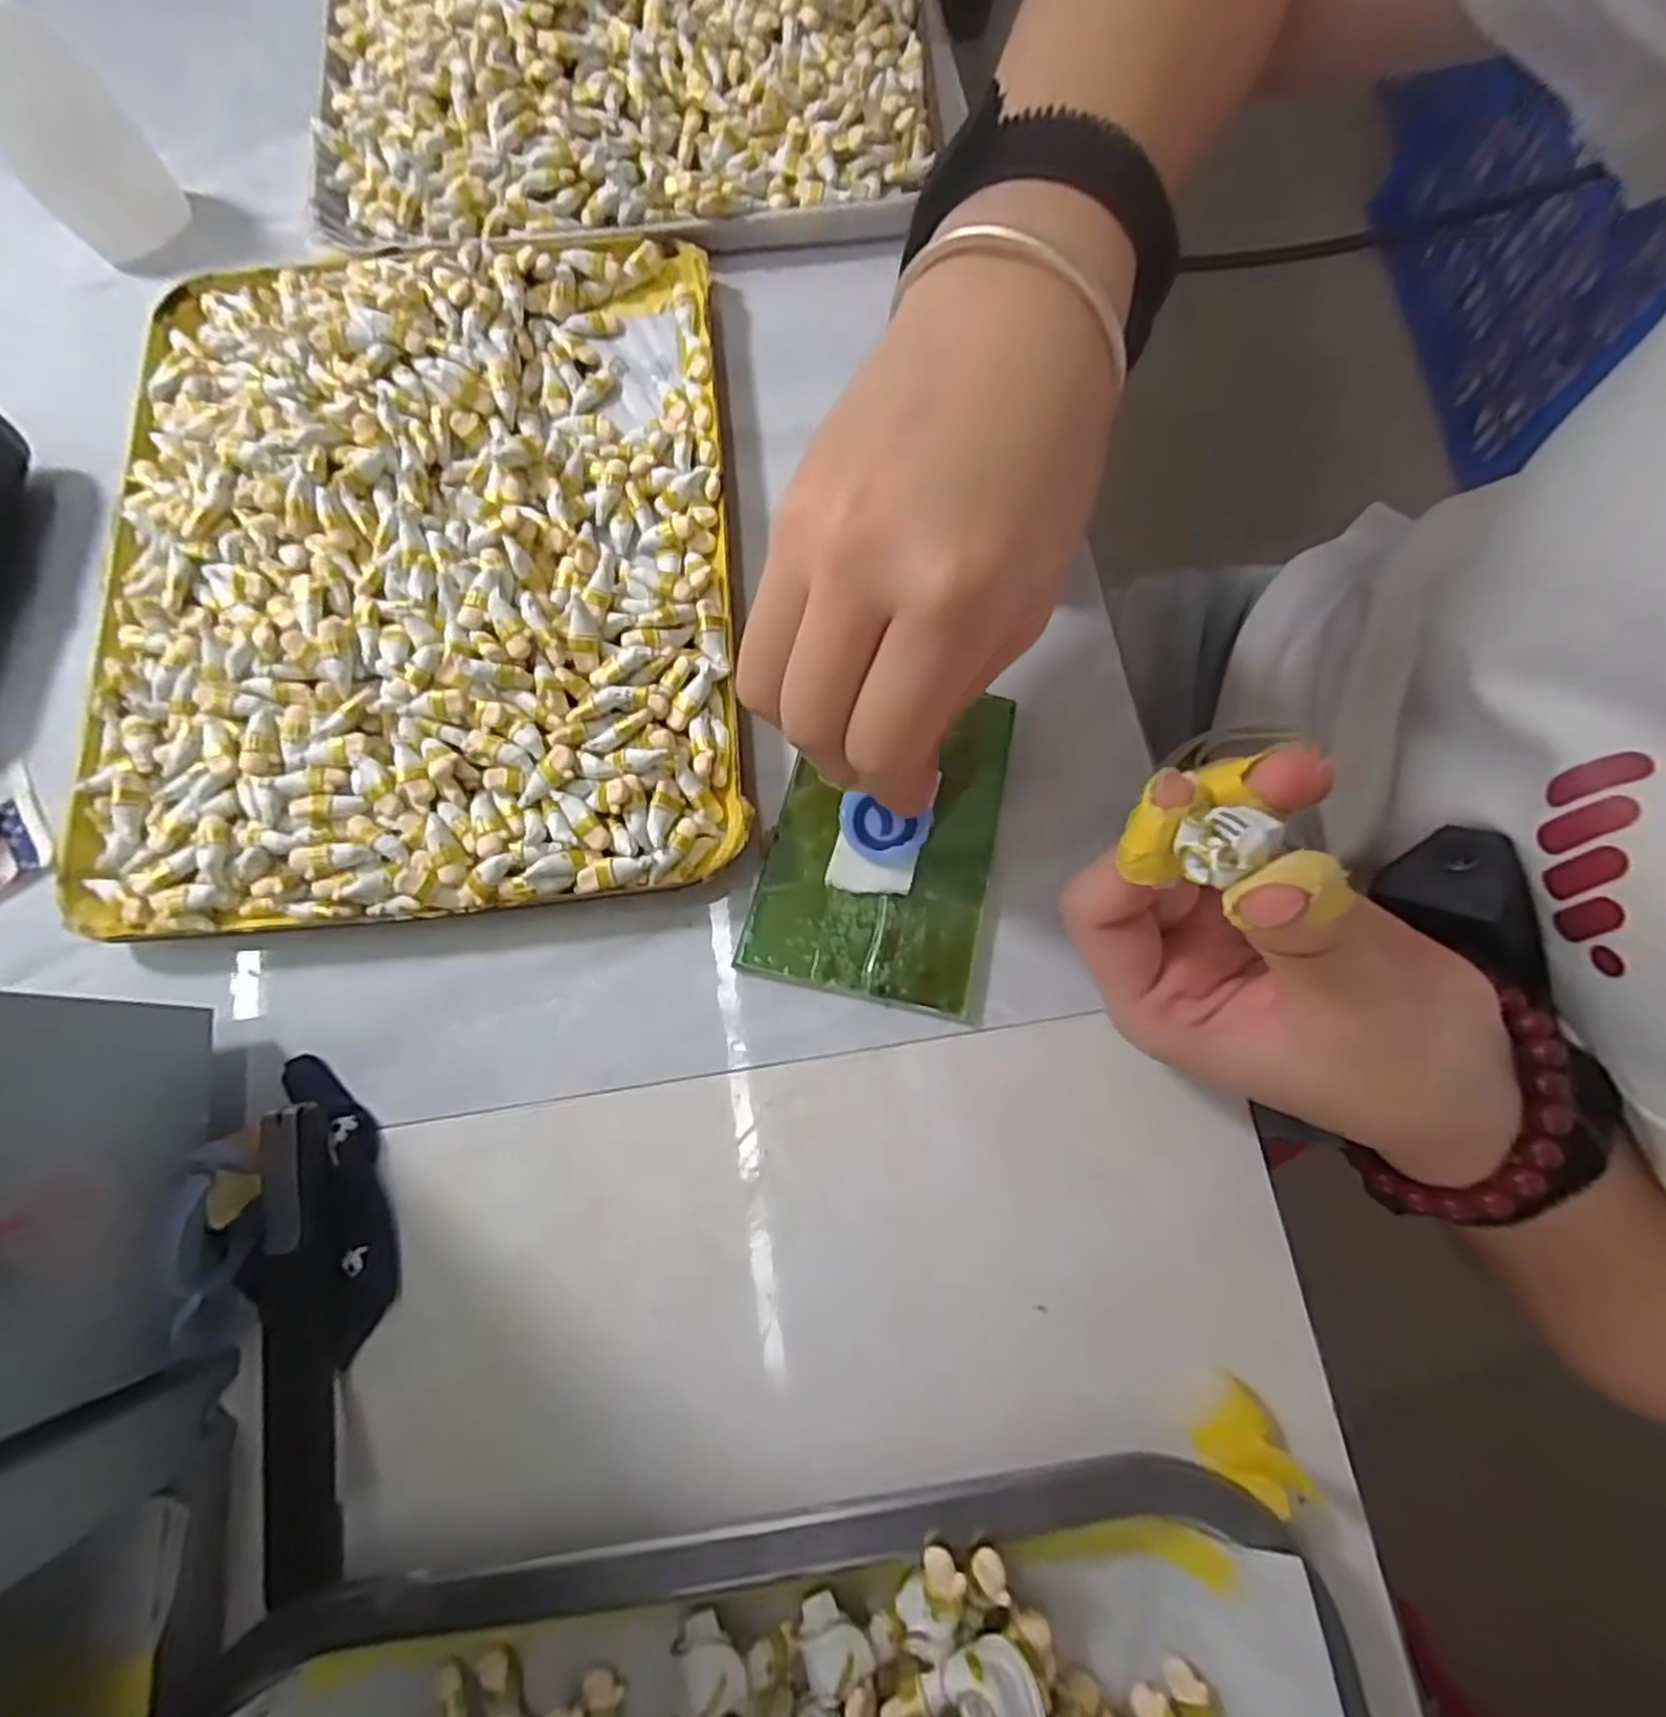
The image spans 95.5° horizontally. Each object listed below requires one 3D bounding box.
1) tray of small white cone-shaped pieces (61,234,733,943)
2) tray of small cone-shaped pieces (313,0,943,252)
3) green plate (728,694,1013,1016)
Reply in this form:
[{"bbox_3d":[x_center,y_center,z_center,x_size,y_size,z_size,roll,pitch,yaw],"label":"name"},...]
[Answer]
[{"bbox_3d":[-0.135,-0.100,0.245,0.196,0.026,0.236,-6,76,-1],"label":"tray of small white cone-shaped pieces"},{"bbox_3d":[-0.084,-0.334,0.296,0.233,0.025,0.211,-5,76,-1],"label":"tray of small cone-shaped pieces"},{"bbox_3d":[0.016,-0.006,0.232,0.068,0.006,0.096,13,76,4],"label":"green plate"}]

